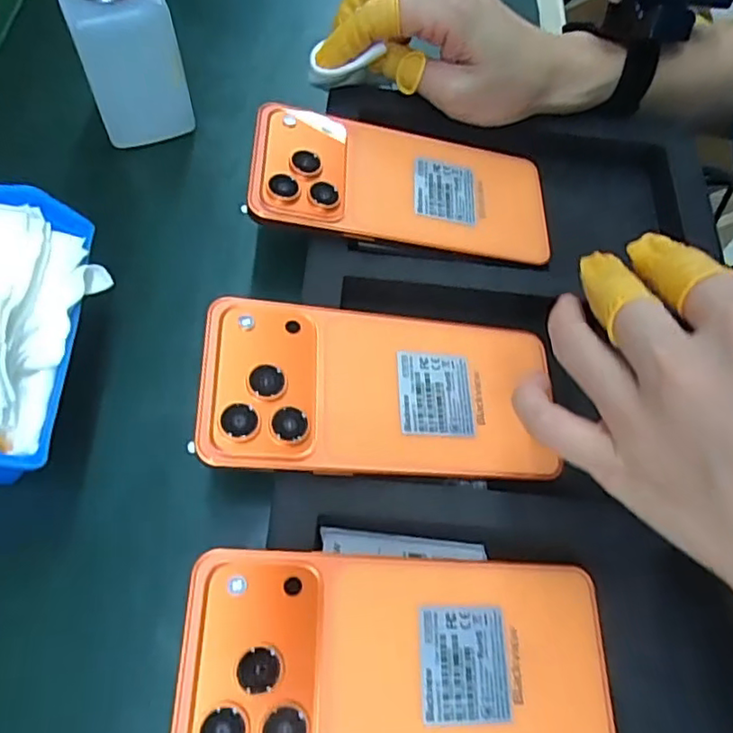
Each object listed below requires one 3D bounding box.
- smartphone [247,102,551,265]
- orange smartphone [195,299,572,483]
[{"bbox_3d":[0.021,-0.097,0.319,0.160,0.010,0.074,6,66,-14],"label":"smartphone"},{"bbox_3d":[0.008,0.010,0.266,0.155,0.005,0.076,5,65,-15],"label":"orange smartphone"}]

